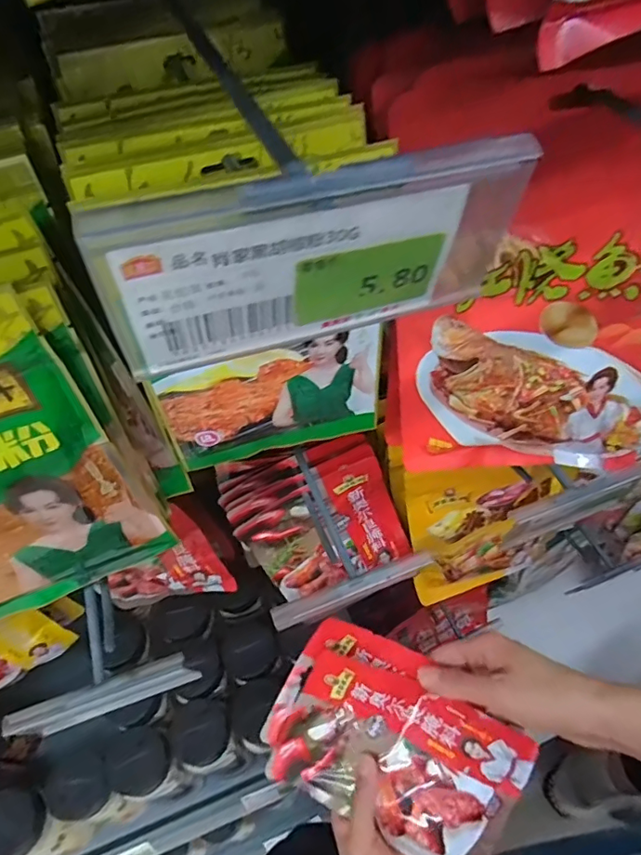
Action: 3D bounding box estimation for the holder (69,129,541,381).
[{"bbox_3d":[-0.001,-0.039,0.125,0.096,0.049,0.009,-16,55,-6],"label":"holder"}]

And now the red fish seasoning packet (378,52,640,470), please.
[{"bbox_3d":[0.120,-0.059,0.283,0.154,0.232,0.027,-2,41,11],"label":"red fish seasoning packet"}]

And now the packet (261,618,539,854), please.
[{"bbox_3d":[0.057,0.242,0.400,0.186,0.011,0.132,26,93,8],"label":"packet"}]

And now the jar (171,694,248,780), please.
[{"bbox_3d":[-0.109,0.316,0.537,0.051,0.115,0.061,-13,55,-4],"label":"jar"}]

